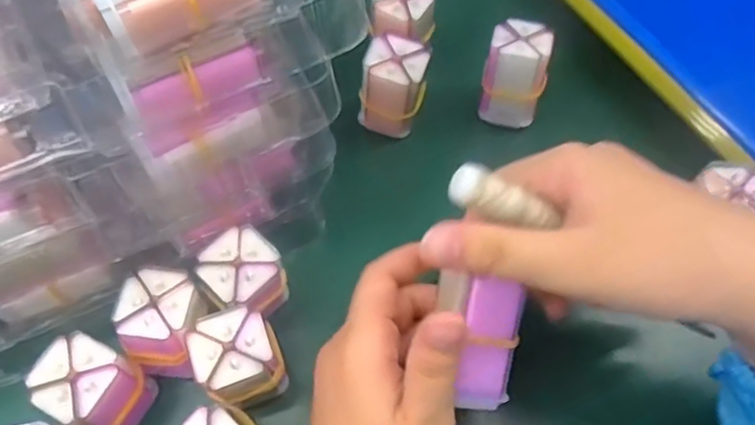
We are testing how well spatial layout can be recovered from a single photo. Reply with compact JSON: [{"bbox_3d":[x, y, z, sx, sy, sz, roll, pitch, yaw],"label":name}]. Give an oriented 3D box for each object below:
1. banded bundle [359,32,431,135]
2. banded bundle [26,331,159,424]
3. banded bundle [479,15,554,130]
[{"bbox_3d":[0.010,-0.074,0.357,0.034,0.056,0.031,17,63,6],"label":"banded bundle"},{"bbox_3d":[-0.129,0.082,0.277,0.033,0.055,0.034,21,63,8],"label":"banded bundle"},{"bbox_3d":[0.083,-0.084,0.365,0.036,0.057,0.034,14,63,5],"label":"banded bundle"}]

